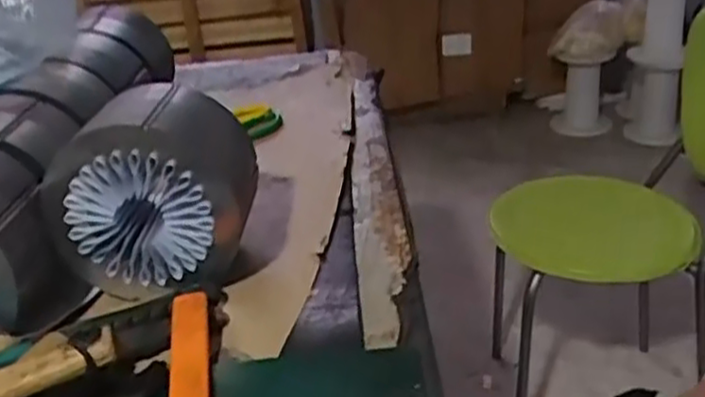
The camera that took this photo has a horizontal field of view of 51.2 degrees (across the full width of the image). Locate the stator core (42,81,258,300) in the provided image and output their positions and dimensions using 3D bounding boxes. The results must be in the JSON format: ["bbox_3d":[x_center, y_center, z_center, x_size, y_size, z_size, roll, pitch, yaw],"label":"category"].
[{"bbox_3d":[-0.169,-0.010,0.639,0.161,0.162,0.117,-5,28,1],"label":"stator core"}]

